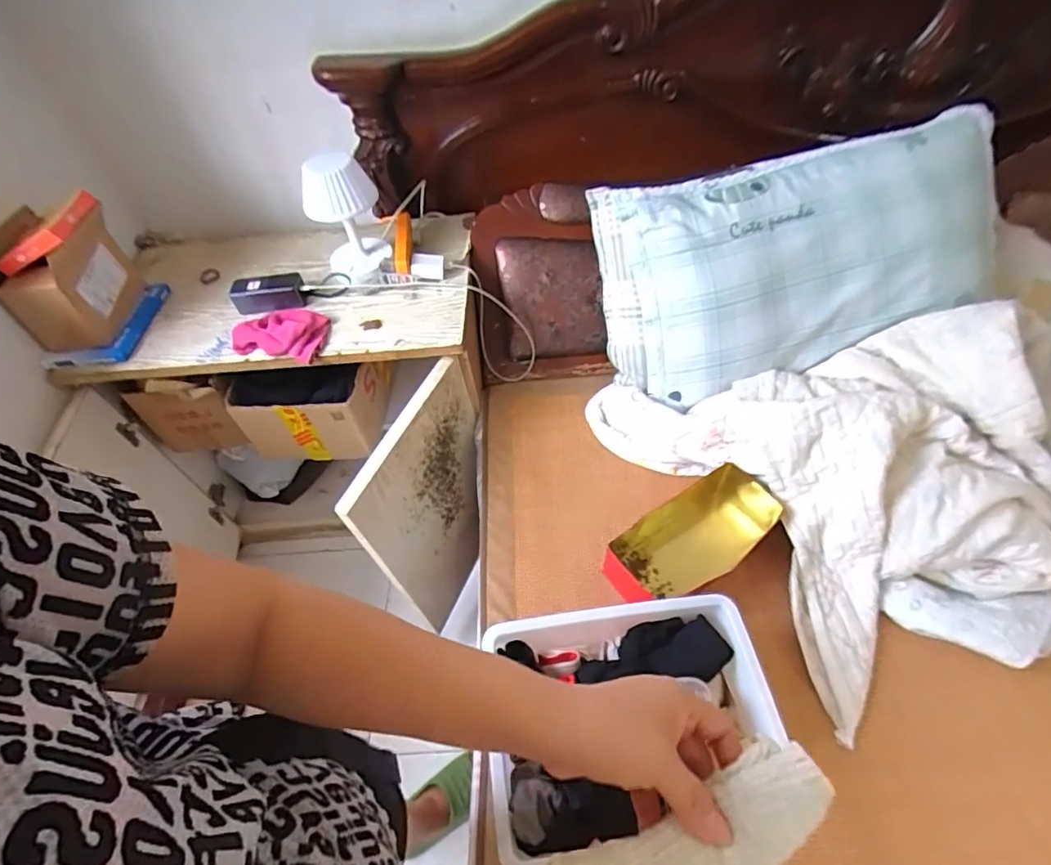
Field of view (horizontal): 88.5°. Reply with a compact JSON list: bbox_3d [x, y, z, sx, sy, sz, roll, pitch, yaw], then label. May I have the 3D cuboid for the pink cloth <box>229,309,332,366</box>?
[{"bbox_3d":[-0.444,-0.181,0.982,0.155,0.037,0.104,6,52,10],"label":"pink cloth"}]

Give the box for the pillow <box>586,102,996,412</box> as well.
[{"bbox_3d":[0.488,-0.303,0.996,0.655,0.388,0.155,-11,10,2],"label":"pillow"}]

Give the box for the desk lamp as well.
[{"bbox_3d":[-0.341,-0.406,1.030,0.126,0.231,0.110,-14,51,-7],"label":"desk lamp"}]

